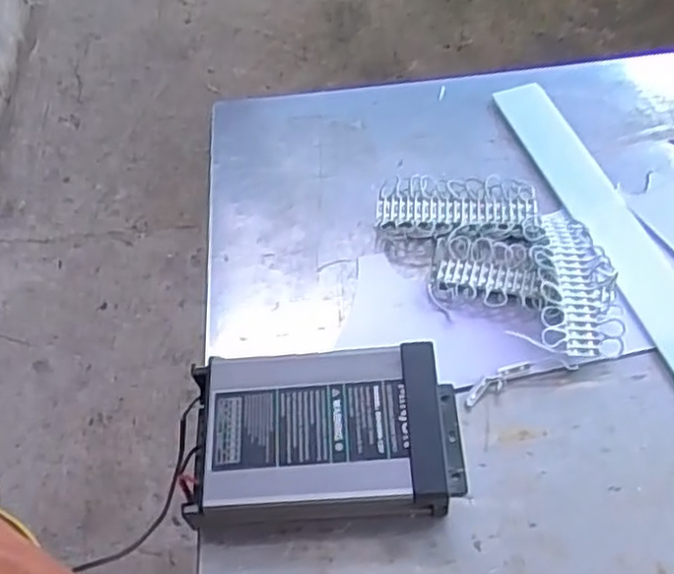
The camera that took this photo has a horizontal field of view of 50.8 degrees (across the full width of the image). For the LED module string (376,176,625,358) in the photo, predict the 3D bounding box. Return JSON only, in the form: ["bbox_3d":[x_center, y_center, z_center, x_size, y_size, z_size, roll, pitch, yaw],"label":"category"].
[{"bbox_3d":[0.137,-0.027,0.598,0.132,0.028,0.228,-25,56,-14],"label":"LED module string"}]

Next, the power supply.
[{"bbox_3d":[-0.006,0.105,0.501,0.186,0.053,0.107,-3,54,2],"label":"power supply"}]

